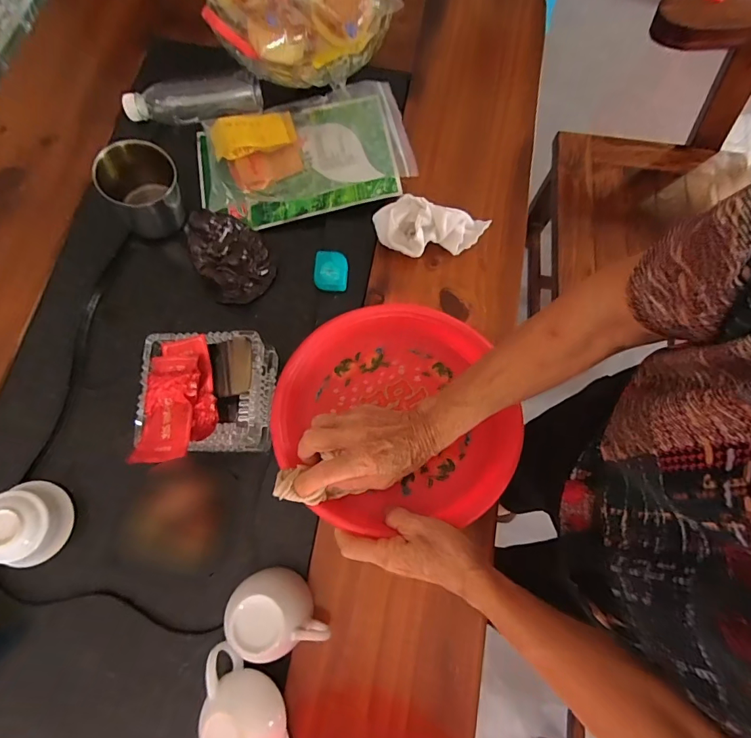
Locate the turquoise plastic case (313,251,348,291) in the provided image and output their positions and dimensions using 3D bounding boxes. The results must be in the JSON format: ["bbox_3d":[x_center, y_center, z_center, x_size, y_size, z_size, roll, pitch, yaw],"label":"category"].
[{"bbox_3d":[-0.055,-0.121,0.537,0.042,0.017,0.046,5,74,1],"label":"turquoise plastic case"}]

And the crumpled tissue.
[{"bbox_3d":[0.067,-0.175,0.528,0.128,0.051,0.078,18,75,4],"label":"crumpled tissue"}]

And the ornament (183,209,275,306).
[{"bbox_3d":[-0.172,-0.131,0.510,0.089,0.091,0.070,-35,77,-10],"label":"ornament"}]

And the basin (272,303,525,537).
[{"bbox_3d":[0.021,0.040,0.464,0.253,0.060,0.234,0,75,0],"label":"basin"}]

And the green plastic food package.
[{"bbox_3d":[-0.099,-0.285,0.569,0.275,0.032,0.183,-18,75,-6],"label":"green plastic food package"}]

